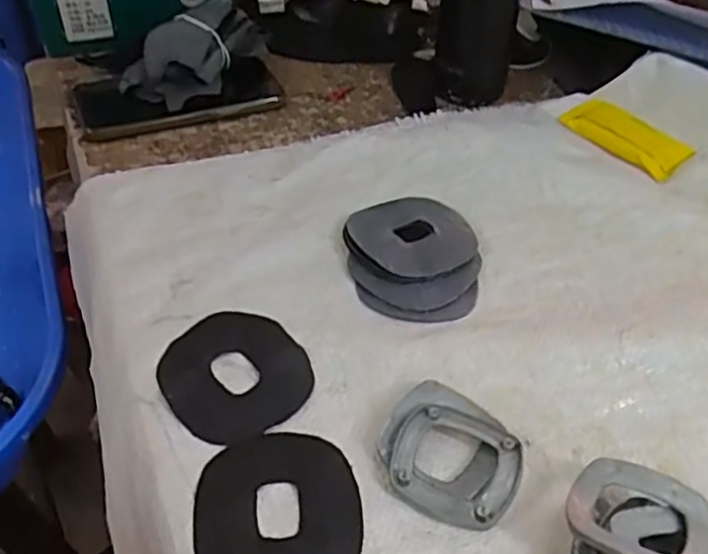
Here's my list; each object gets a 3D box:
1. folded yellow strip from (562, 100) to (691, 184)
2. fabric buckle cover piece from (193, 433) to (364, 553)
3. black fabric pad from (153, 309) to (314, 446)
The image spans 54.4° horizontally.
[{"bbox_3d":[0.214,-0.113,0.549,0.044,0.013,0.097,-31,54,-29],"label":"folded yellow strip"},{"bbox_3d":[-0.036,0.111,0.327,0.076,0.004,0.080,-4,45,-6],"label":"fabric buckle cover piece"},{"bbox_3d":[-0.065,0.053,0.380,0.074,0.004,0.079,-31,58,-28],"label":"black fabric pad"}]

